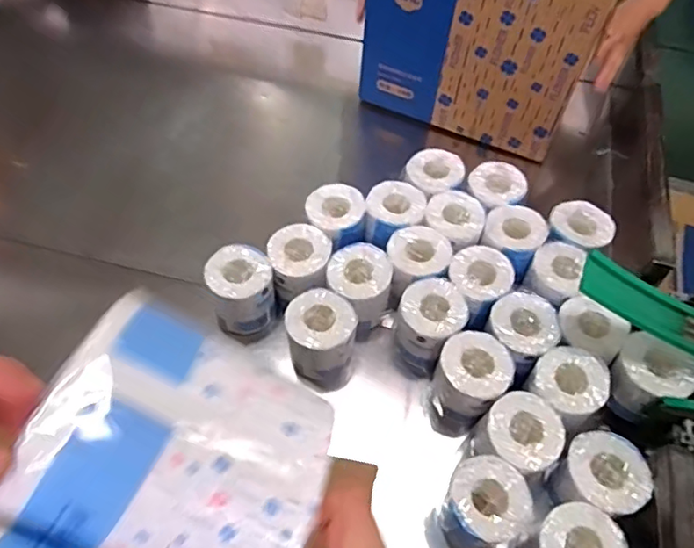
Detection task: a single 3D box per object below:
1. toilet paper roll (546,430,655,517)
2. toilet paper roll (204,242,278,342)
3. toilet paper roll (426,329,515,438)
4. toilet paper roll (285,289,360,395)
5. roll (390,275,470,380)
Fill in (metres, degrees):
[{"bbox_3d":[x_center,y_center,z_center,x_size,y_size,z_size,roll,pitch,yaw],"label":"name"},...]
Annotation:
[{"bbox_3d":[0.313,0.264,0.724,0.095,0.104,0.098,1,57,-2],"label":"toilet paper roll"},{"bbox_3d":[-0.159,0.028,0.873,0.091,0.141,0.093,1,57,-2],"label":"toilet paper roll"},{"bbox_3d":[0.166,0.156,0.807,0.100,0.131,0.110,21,59,11],"label":"toilet paper roll"},{"bbox_3d":[-0.035,0.098,0.835,0.099,0.119,0.115,-8,58,-7],"label":"toilet paper roll"},{"bbox_3d":[0.117,0.081,0.847,0.097,0.128,0.121,21,59,11],"label":"roll"}]

